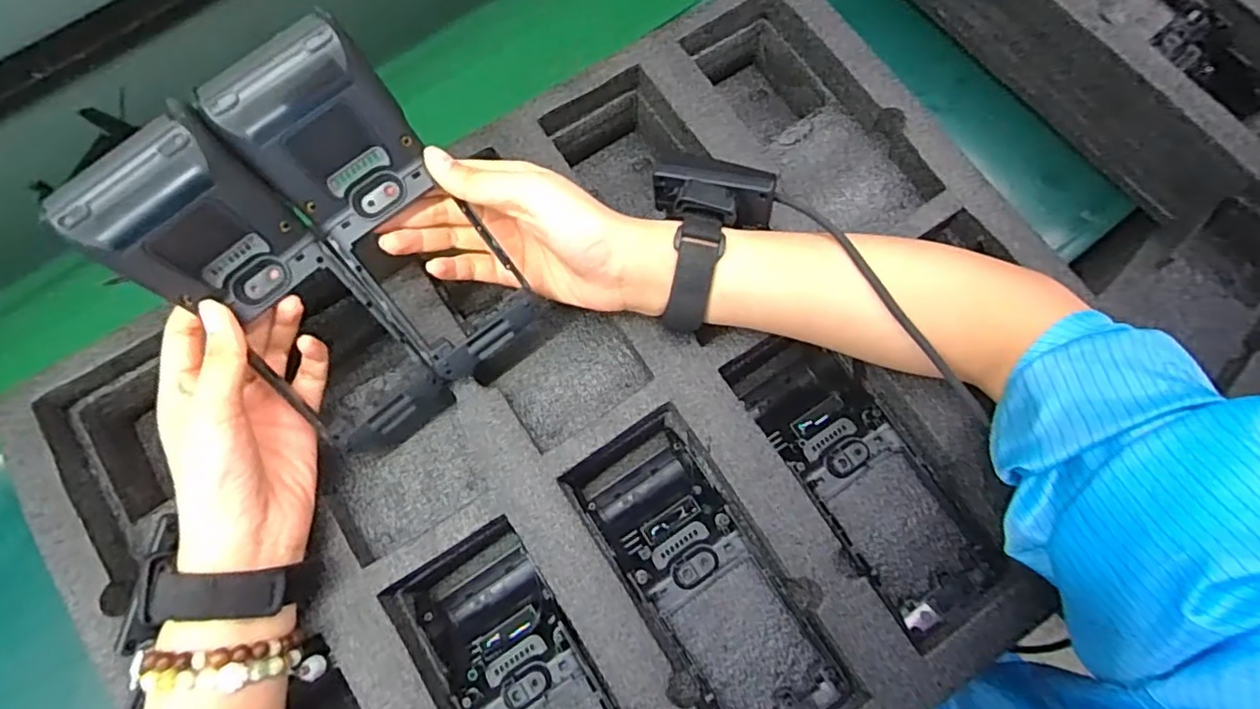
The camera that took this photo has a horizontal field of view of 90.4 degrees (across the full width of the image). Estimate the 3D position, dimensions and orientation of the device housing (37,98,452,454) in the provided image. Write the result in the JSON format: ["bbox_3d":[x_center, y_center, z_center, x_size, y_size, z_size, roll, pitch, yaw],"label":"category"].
[{"bbox_3d":[-0.177,-0.025,0.323,0.071,0.188,0.038,-44,34,-10],"label":"device housing"}]

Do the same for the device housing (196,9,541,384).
[{"bbox_3d":[-0.127,-0.072,0.330,0.075,0.035,0.179,-33,120,-8],"label":"device housing"}]

